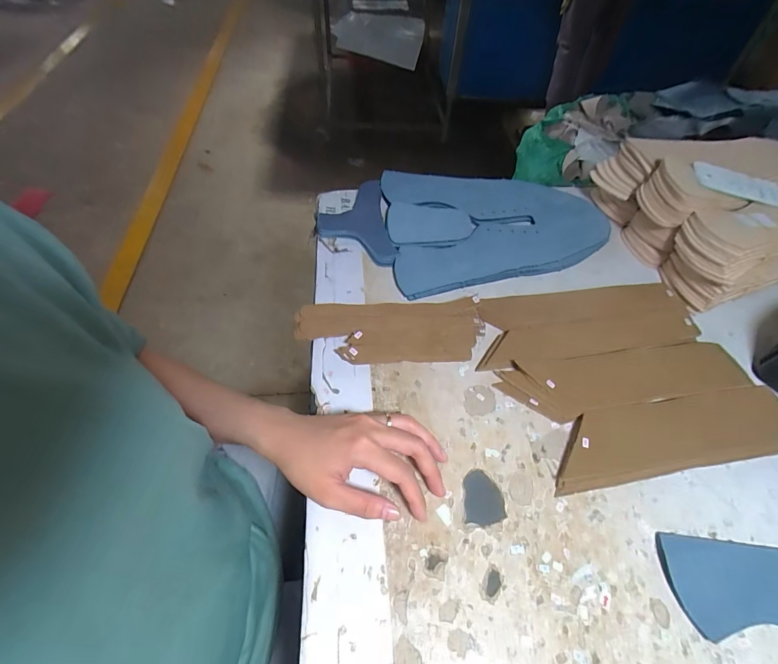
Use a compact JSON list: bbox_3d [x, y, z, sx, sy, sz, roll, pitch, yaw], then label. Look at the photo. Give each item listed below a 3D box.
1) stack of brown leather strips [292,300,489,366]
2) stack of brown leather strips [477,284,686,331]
[{"bbox_3d":[0.000,-0.001,0.397,0.191,0.015,0.070,1,55,-2],"label":"stack of brown leather strips"},{"bbox_3d":[0.217,-0.031,0.424,0.235,0.012,0.050,-5,55,-6],"label":"stack of brown leather strips"}]

